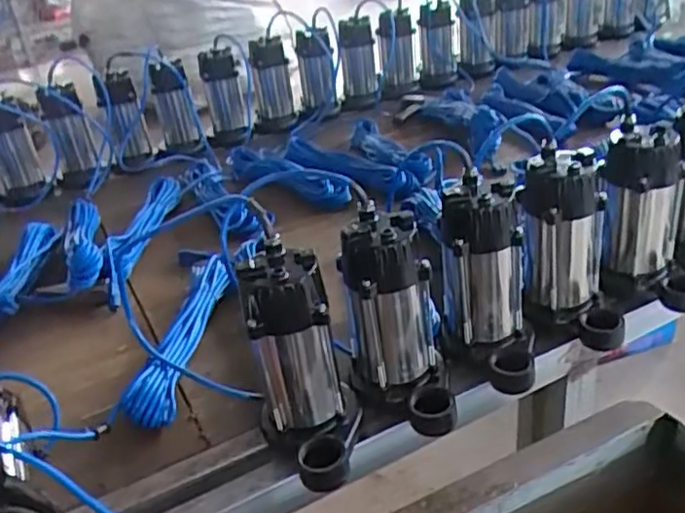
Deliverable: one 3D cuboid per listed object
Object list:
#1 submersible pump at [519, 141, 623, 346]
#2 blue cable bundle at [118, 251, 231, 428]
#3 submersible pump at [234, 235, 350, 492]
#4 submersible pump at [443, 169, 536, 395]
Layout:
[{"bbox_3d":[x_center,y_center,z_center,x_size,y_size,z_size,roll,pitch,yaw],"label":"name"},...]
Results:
[{"bbox_3d":[0.315,-0.014,0.875,0.164,0.216,0.098,22,41,41],"label":"submersible pump"},{"bbox_3d":[-0.244,0.117,0.992,0.085,0.056,0.351,-3,30,9],"label":"blue cable bundle"},{"bbox_3d":[-0.052,0.126,0.761,0.101,0.254,0.204,-10,30,-4],"label":"submersible pump"},{"bbox_3d":[0.192,0.034,0.830,0.098,0.216,0.159,-15,31,-13],"label":"submersible pump"}]

